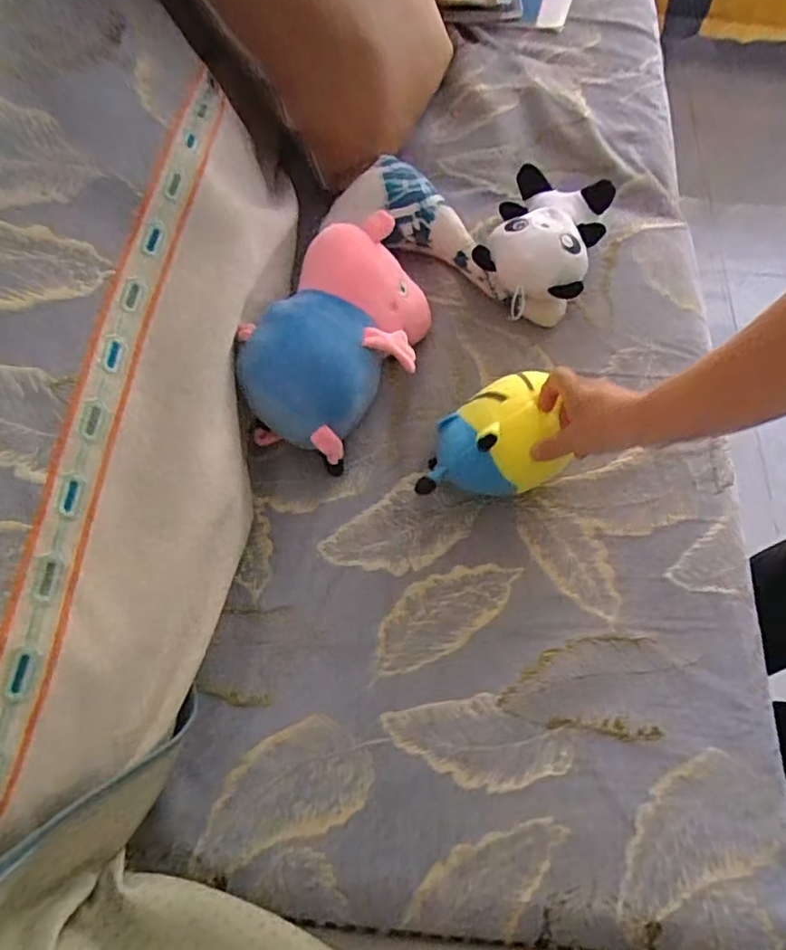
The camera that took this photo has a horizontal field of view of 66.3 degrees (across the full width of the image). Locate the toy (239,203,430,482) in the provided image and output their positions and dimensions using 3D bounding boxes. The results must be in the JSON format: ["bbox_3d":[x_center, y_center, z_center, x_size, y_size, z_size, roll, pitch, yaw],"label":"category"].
[{"bbox_3d":[-0.059,-0.148,0.667,0.152,0.128,0.262,31,69,13],"label":"toy"}]

